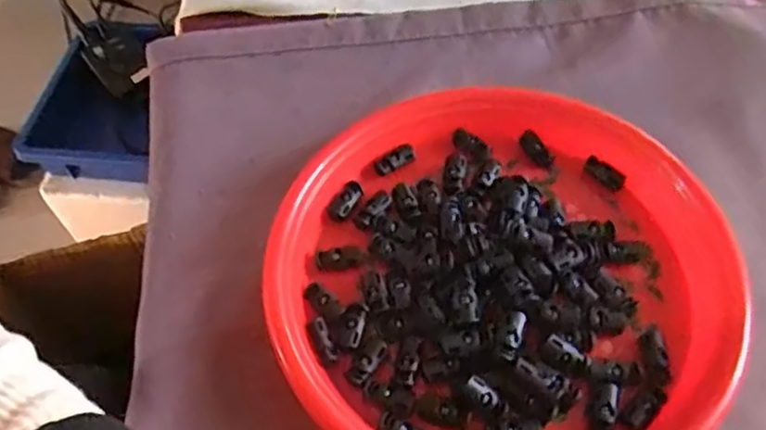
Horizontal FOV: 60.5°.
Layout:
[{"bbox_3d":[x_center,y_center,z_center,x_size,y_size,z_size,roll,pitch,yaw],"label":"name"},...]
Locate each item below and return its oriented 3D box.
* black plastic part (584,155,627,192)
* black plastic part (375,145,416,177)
[{"bbox_3d":[0.142,-0.026,0.420,0.027,0.010,0.008,39,65,11],"label":"black plastic part"},{"bbox_3d":[0.008,-0.035,0.434,0.029,0.012,0.011,-24,58,-13],"label":"black plastic part"}]

